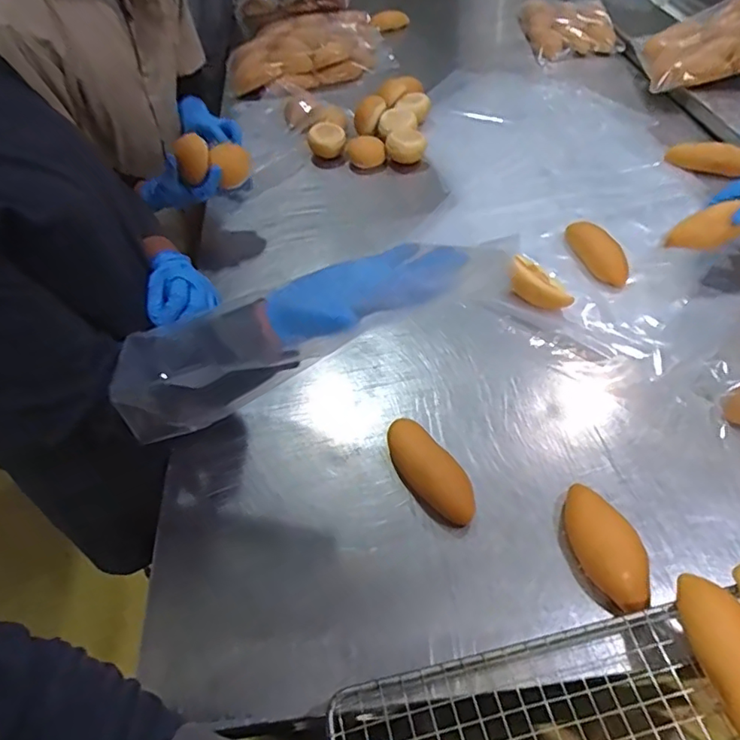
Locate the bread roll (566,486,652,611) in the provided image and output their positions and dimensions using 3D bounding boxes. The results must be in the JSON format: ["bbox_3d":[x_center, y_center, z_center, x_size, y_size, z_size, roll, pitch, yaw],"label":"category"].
[{"bbox_3d":[0.251,0.188,0.586,0.061,0.042,0.138,-15,50,-6],"label":"bread roll"}]

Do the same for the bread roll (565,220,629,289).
[{"bbox_3d":[0.371,-0.195,0.894,0.057,0.041,0.150,-12,50,-4],"label":"bread roll"}]

